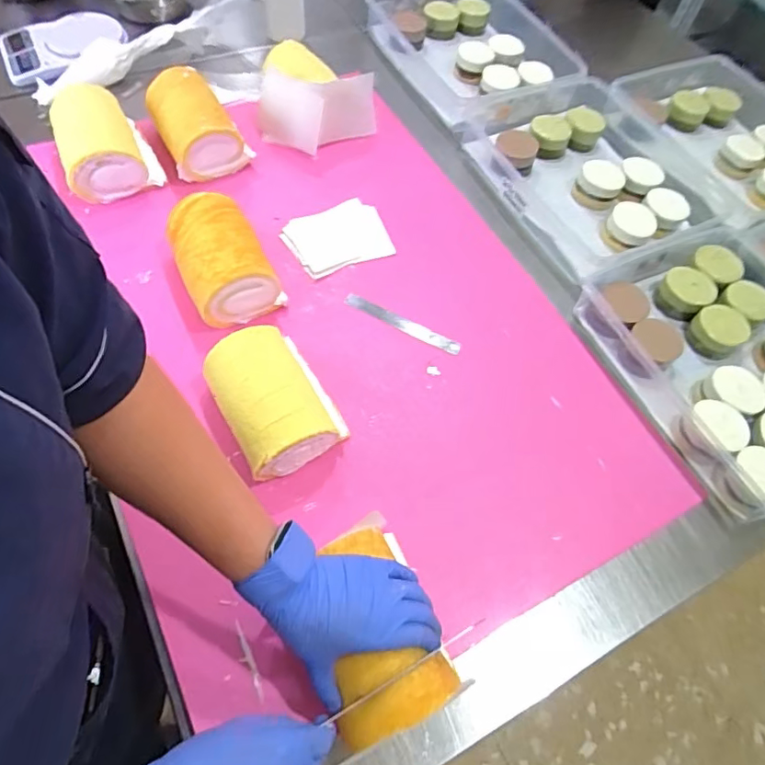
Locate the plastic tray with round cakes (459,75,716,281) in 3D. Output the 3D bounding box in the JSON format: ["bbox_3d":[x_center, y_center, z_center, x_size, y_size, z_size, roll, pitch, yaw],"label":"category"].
[{"bbox_3d":[0.357,-0.354,0.866,0.341,0.063,0.384,-19,64,-16],"label":"plastic tray with round cakes"}]

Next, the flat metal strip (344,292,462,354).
[{"bbox_3d":[0.026,-0.079,0.729,0.166,0.004,0.019,26,78,7],"label":"flat metal strip"}]

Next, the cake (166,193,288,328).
[{"bbox_3d":[-0.201,-0.153,0.690,0.107,0.097,0.164,-24,66,-18],"label":"cake"}]

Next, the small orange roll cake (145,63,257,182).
[{"bbox_3d":[-0.283,-0.396,0.823,0.116,0.095,0.150,-25,66,-19],"label":"small orange roll cake"}]

